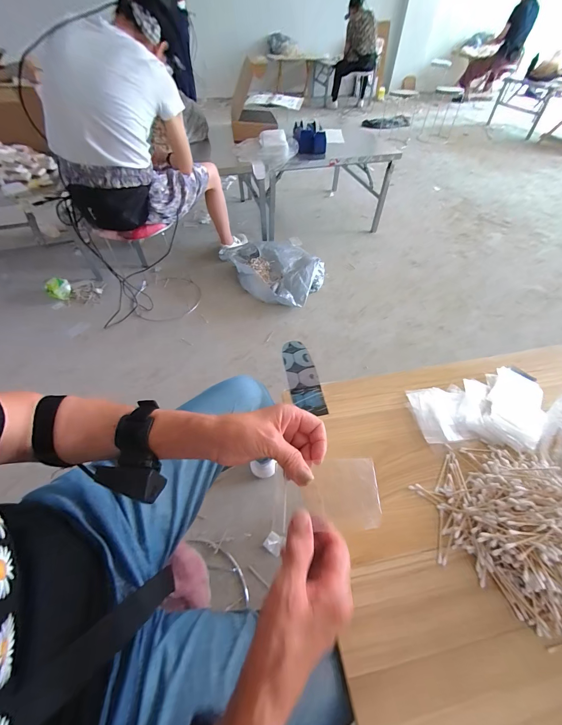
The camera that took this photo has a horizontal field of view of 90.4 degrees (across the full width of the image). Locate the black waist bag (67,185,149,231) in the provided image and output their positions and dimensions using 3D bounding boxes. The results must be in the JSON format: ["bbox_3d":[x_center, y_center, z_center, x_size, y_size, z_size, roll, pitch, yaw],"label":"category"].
[{"bbox_3d":[-0.605,-0.562,1.015,0.251,0.137,0.073,-5,52,-4],"label":"black waist bag"}]

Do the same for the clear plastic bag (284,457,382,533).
[{"bbox_3d":[0.050,0.134,0.286,0.093,0.004,0.063,-9,58,11],"label":"clear plastic bag"}]

